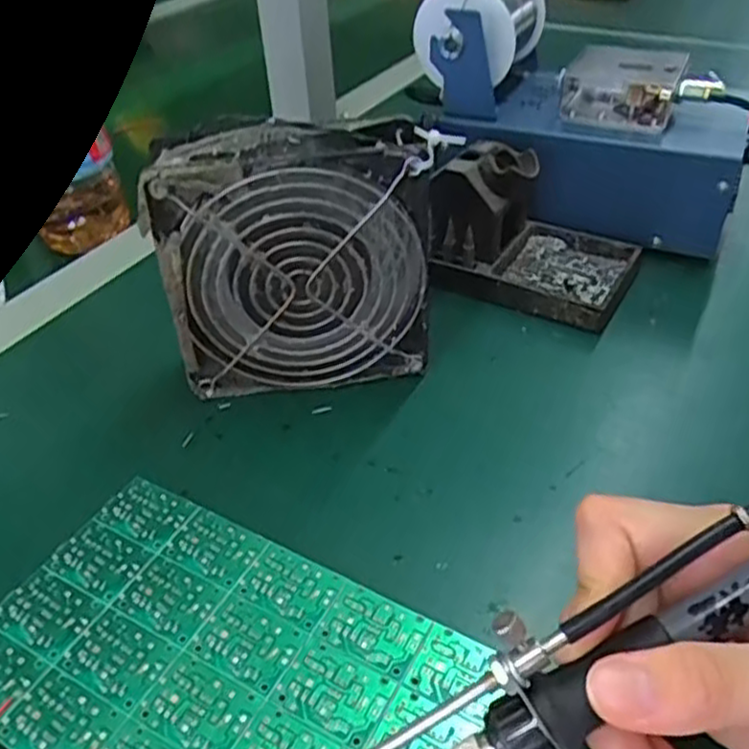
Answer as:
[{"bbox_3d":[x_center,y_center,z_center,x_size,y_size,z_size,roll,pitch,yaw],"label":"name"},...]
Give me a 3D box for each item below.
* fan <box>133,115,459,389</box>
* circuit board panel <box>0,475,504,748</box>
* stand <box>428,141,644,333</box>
[{"bbox_3d":[-0.033,-0.052,0.345,0.125,0.123,0.040,-8,41,-7],"label":"fan"},{"bbox_3d":[-0.049,0.099,0.242,0.172,0.004,0.101,20,45,23],"label":"circuit board panel"},{"bbox_3d":[0.093,-0.087,0.426,0.118,0.069,0.082,21,45,24],"label":"stand"}]

